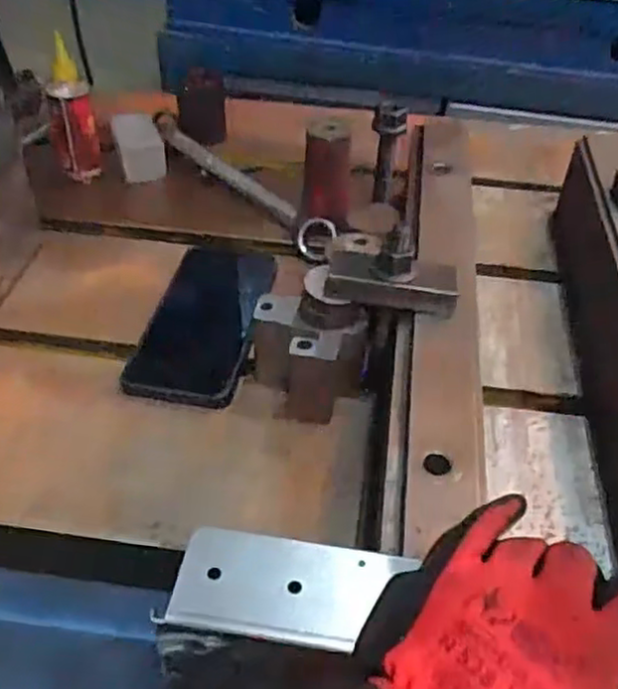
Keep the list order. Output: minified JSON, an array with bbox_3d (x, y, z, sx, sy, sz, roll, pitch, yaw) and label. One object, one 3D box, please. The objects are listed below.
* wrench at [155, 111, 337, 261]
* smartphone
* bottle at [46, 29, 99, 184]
[{"bbox_3d":[-0.074,-0.168,0.675,0.036,0.020,0.313,-25,49,-28],"label":"wrench"},{"bbox_3d":[-0.078,-0.022,0.530,0.078,0.012,0.157,12,50,2],"label":"smartphone"},{"bbox_3d":[-0.222,-0.215,0.653,0.041,0.112,0.033,-14,44,-17],"label":"bottle"}]

